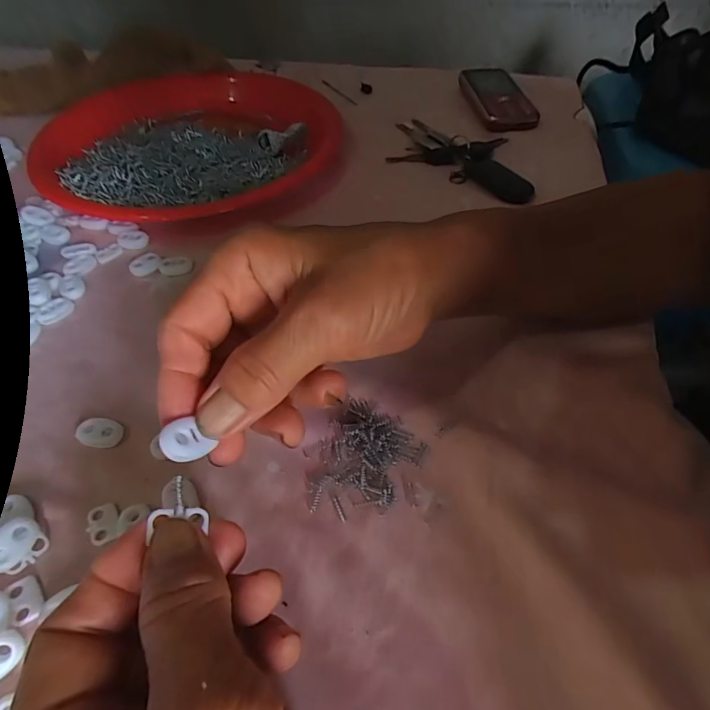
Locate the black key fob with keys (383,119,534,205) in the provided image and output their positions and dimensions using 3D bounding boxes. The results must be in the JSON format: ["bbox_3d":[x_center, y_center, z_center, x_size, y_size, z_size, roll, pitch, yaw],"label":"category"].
[{"bbox_3d":[0.095,-0.181,0.416,0.131,0.012,0.103,16,52,13],"label":"black key fob with keys"}]

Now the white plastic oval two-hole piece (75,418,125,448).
[{"bbox_3d":[-0.130,0.040,0.239,0.021,0.006,0.015,3,50,2],"label":"white plastic oval two-hole piece"}]

